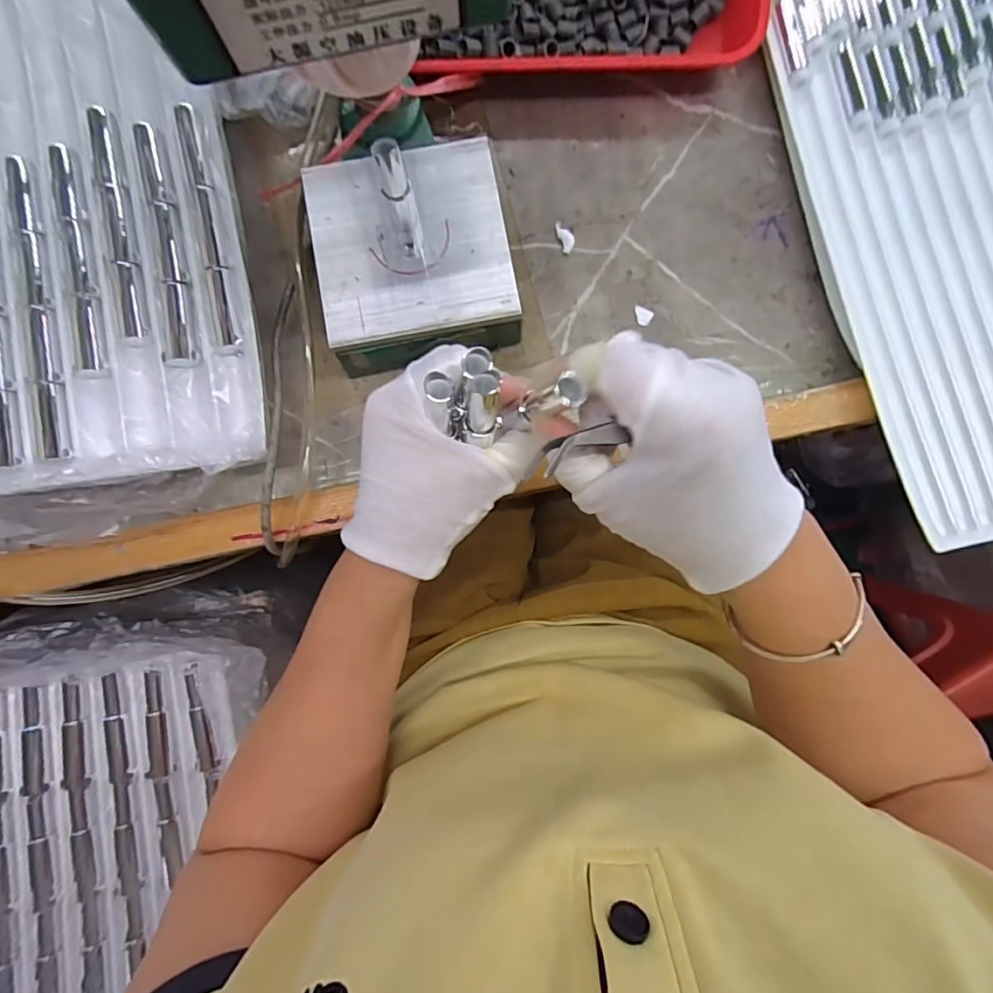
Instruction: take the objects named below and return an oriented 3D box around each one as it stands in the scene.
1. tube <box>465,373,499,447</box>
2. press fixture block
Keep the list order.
[{"bbox_3d":[-0.007,-0.039,0.241,0.013,0.038,0.010,5,50,-1],"label":"tube"},{"bbox_3d":[-0.053,-0.155,0.327,0.119,0.103,0.123,-13,86,-1],"label":"press fixture block"}]

